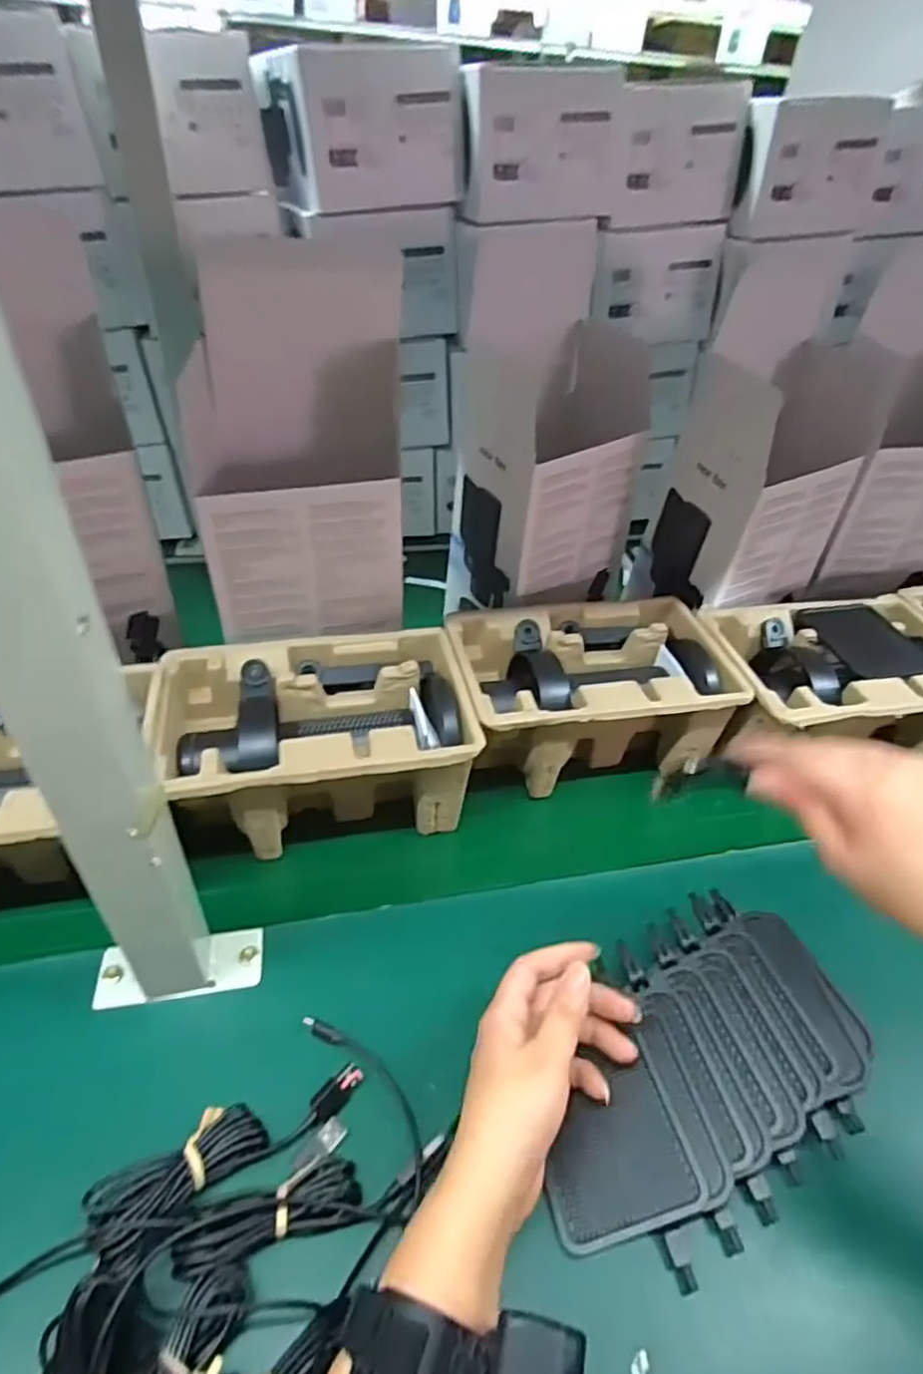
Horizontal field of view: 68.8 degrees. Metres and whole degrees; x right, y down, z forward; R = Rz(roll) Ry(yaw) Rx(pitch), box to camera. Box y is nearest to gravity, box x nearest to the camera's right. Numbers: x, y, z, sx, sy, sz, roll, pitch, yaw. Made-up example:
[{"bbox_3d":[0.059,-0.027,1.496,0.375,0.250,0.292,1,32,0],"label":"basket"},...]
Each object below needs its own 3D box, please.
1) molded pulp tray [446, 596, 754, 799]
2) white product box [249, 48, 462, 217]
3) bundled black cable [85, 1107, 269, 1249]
[{"bbox_3d":[0.109,0.005,0.595,0.229,0.098,0.149,-5,41,-10],"label":"molded pulp tray"},{"bbox_3d":[-0.101,-0.540,0.653,0.167,0.114,0.136,-13,43,-18],"label":"white product box"},{"bbox_3d":[-0.145,0.250,0.349,0.083,0.020,0.031,-24,48,-28],"label":"bundled black cable"}]

